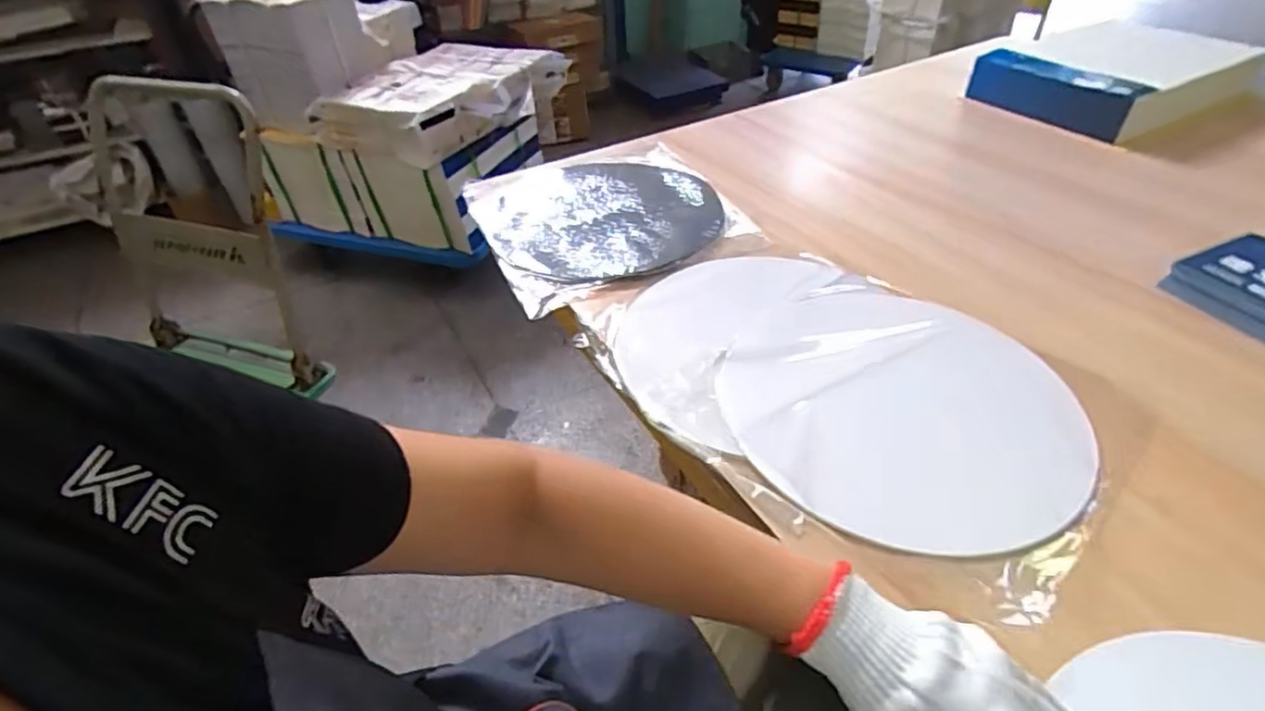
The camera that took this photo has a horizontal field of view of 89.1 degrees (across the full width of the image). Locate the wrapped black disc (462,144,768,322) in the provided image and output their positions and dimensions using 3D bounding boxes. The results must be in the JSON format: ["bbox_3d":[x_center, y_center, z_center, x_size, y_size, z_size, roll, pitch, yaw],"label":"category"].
[{"bbox_3d":[-0.043,-0.195,0.852,0.313,0.013,0.332,-18,42,-18],"label":"wrapped black disc"}]

